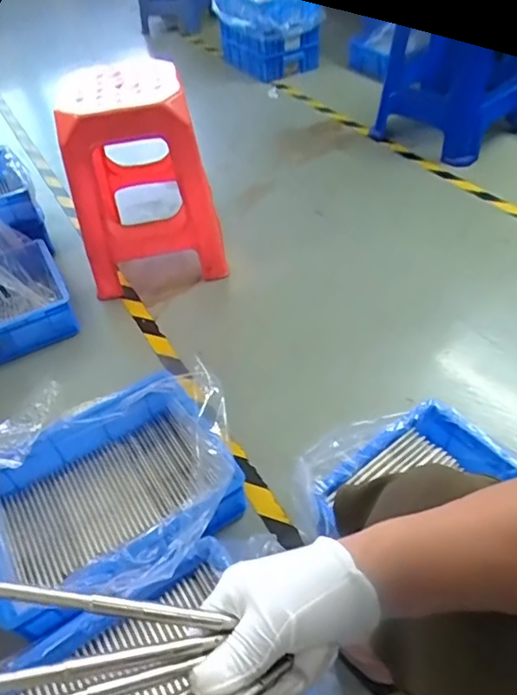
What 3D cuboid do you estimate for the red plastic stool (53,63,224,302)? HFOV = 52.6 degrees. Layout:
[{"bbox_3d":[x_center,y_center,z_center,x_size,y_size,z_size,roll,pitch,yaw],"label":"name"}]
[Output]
[{"bbox_3d":[-0.329,-0.452,1.436,0.359,0.492,0.381,-14,47,-7],"label":"red plastic stool"}]

